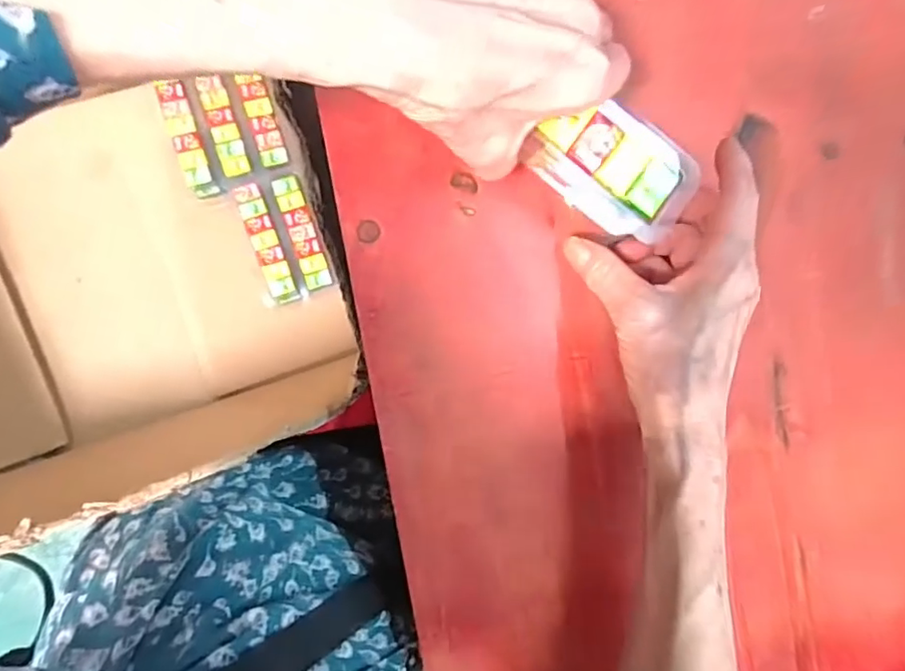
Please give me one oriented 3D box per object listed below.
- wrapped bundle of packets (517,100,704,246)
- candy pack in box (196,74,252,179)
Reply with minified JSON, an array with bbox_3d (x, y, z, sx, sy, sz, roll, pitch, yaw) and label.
[{"bbox_3d":[0.074,-0.078,0.255,0.074,0.006,0.048,33,88,-8],"label":"wrapped bundle of packets"},{"bbox_3d":[-0.235,-0.213,0.571,0.027,0.011,0.096,-14,95,-4],"label":"candy pack in box"}]

